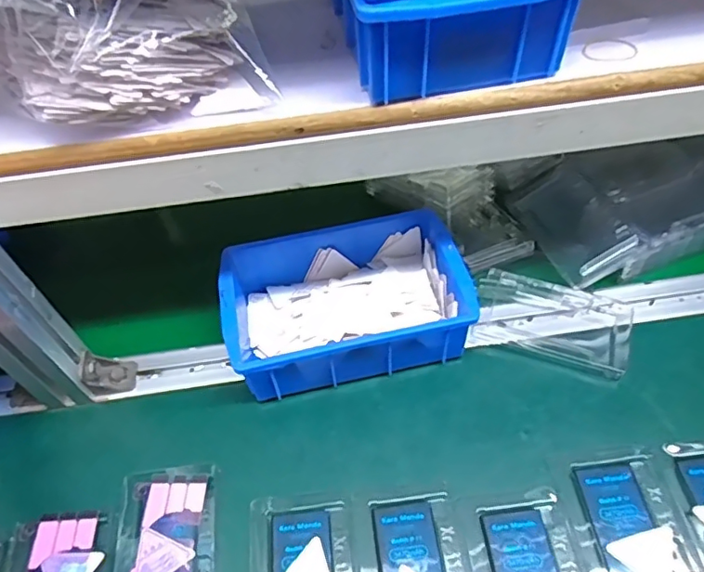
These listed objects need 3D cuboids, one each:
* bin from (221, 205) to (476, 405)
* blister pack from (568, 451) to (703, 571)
[{"bbox_3d":[-0.005,0.015,0.497,0.201,0.067,0.138,-12,52,-6],"label":"bin"},{"bbox_3d":[0.198,0.180,0.393,0.074,0.014,0.119,-7,51,-2],"label":"blister pack"}]

